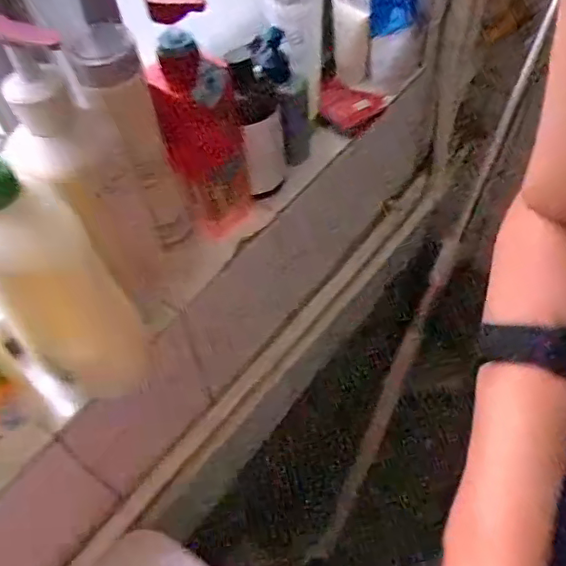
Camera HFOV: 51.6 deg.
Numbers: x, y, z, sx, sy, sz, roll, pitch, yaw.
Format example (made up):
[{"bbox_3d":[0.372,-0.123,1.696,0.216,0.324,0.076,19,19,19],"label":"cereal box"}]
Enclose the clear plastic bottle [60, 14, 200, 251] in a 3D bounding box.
[{"bbox_3d":[-0.118,-0.113,0.485,0.052,0.195,0.053,-18,56,-9],"label":"clear plastic bottle"}]

